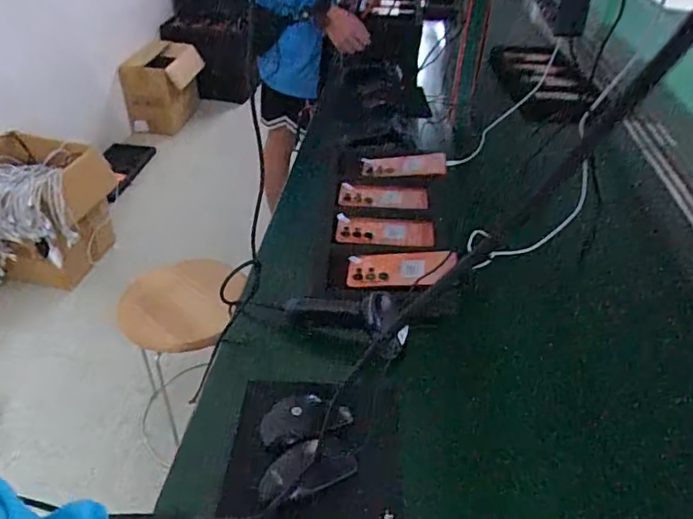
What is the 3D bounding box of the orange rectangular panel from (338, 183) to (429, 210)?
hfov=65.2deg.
[{"bbox_3d":[0.075,-0.125,1.069,0.179,0.014,0.069,4,38,0],"label":"orange rectangular panel"}]

